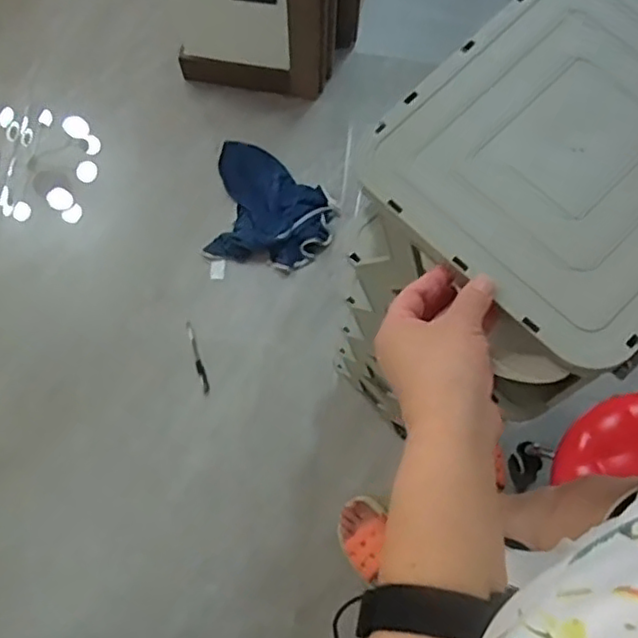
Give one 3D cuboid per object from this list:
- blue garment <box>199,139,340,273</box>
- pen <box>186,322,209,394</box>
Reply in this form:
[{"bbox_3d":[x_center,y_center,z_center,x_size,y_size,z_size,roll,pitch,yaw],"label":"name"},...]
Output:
[{"bbox_3d":[-0.093,-0.235,1.322,0.248,0.080,0.250,10,77,2],"label":"blue garment"},{"bbox_3d":[-0.239,0.077,1.276,0.015,0.017,0.147,-15,78,-4],"label":"pen"}]

